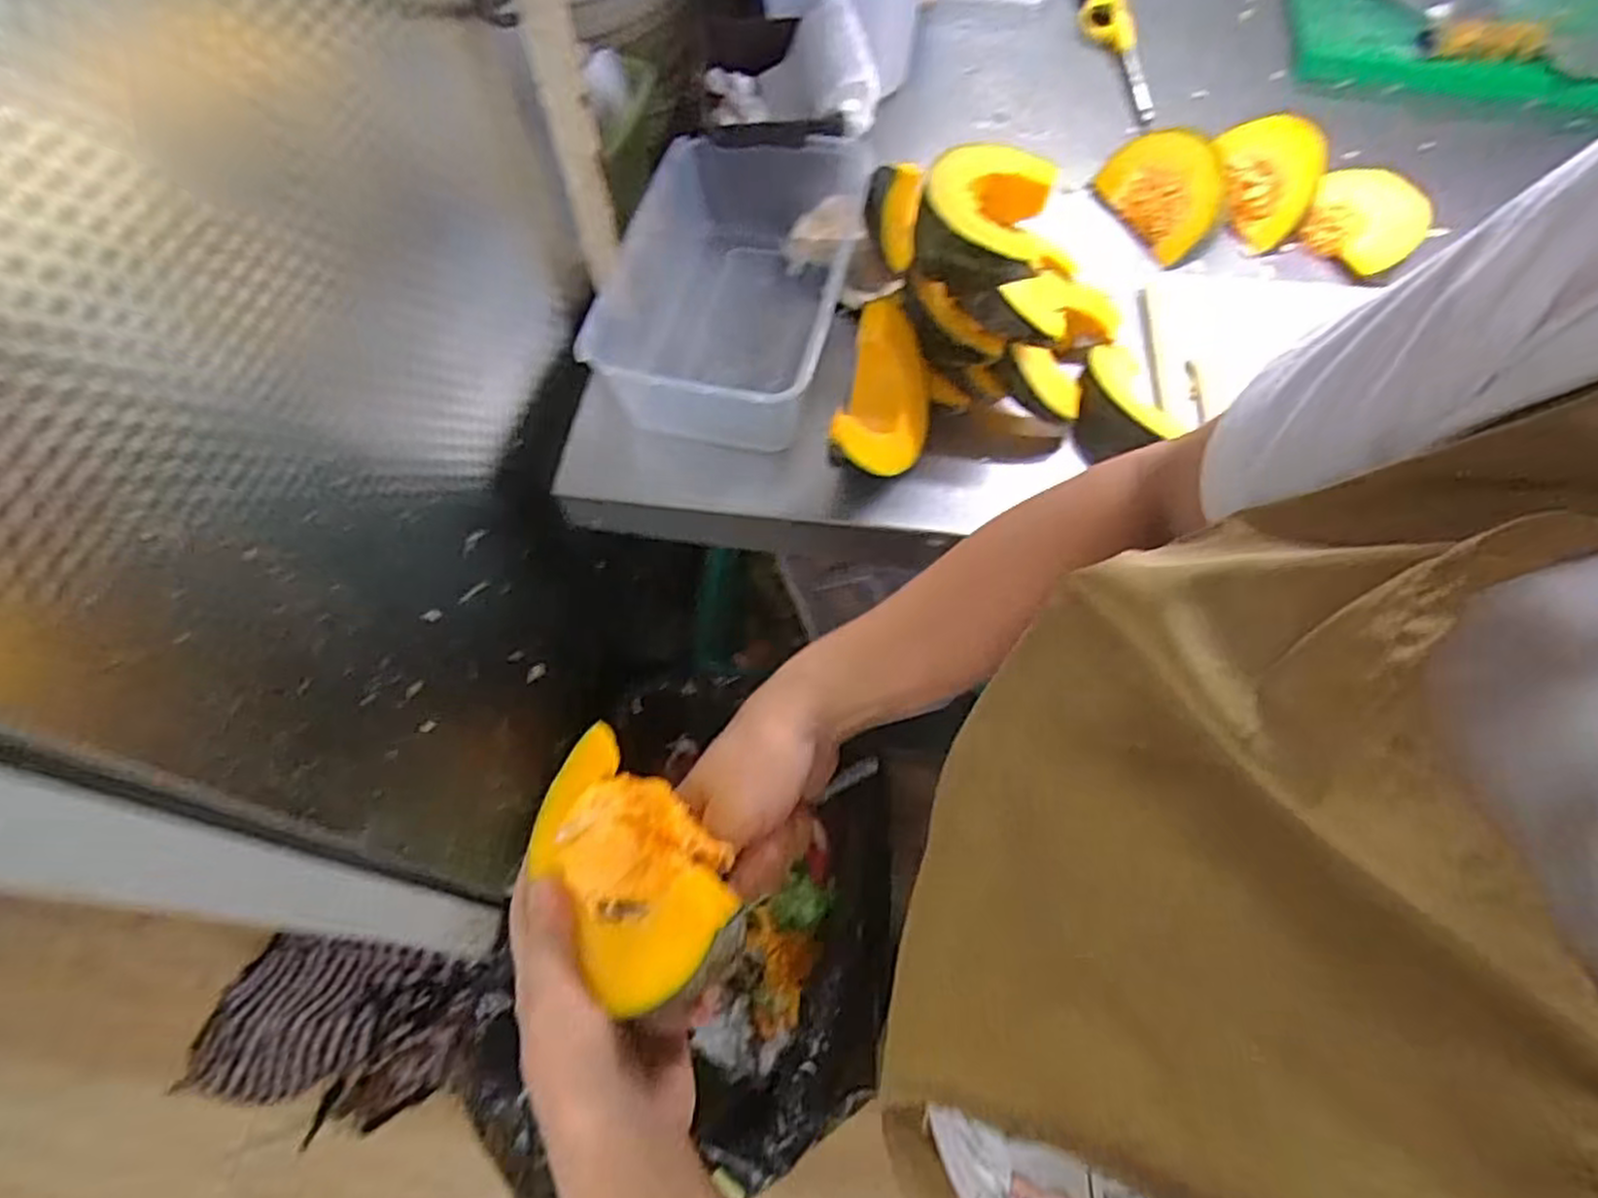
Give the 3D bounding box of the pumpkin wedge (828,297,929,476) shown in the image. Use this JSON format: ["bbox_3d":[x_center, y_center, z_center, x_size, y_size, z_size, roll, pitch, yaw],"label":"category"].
[{"bbox_3d":[0.060,-0.128,0.529,0.057,0.084,0.122,12,62,7],"label":"pumpkin wedge"}]

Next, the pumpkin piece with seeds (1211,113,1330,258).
[{"bbox_3d":[0.409,-0.378,0.683,0.096,0.052,0.130,31,66,16],"label":"pumpkin piece with seeds"}]

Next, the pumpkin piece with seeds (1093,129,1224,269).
[{"bbox_3d":[0.326,-0.358,0.675,0.078,0.050,0.124,-18,63,-9],"label":"pumpkin piece with seeds"}]

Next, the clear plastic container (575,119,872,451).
[{"bbox_3d":[-0.049,-0.237,0.587,0.167,0.083,0.288,9,62,6],"label":"clear plastic container"}]

